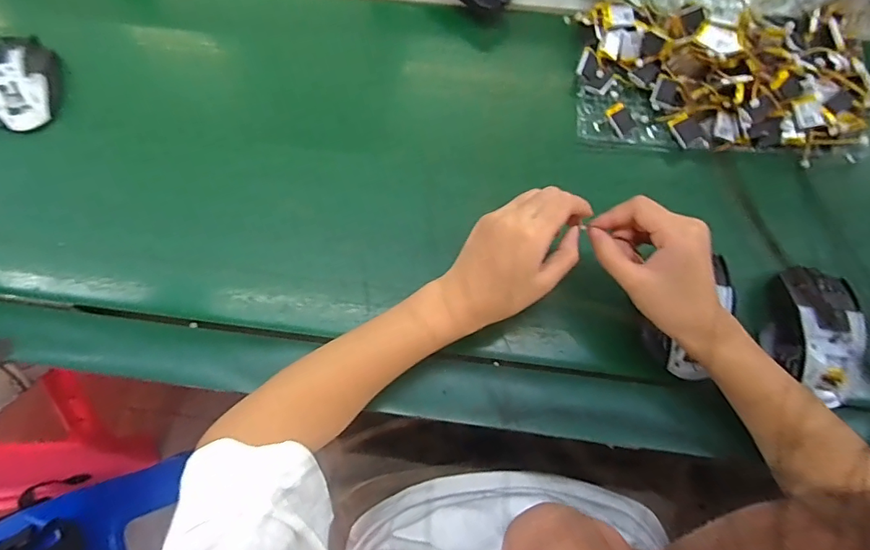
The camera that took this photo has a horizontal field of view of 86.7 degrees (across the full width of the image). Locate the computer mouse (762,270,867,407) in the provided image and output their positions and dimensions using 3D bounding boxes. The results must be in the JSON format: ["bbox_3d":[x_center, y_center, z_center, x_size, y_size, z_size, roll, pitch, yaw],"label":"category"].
[{"bbox_3d":[0.310,0.044,0.374,0.060,0.029,0.099,14,72,6],"label":"computer mouse"}]

